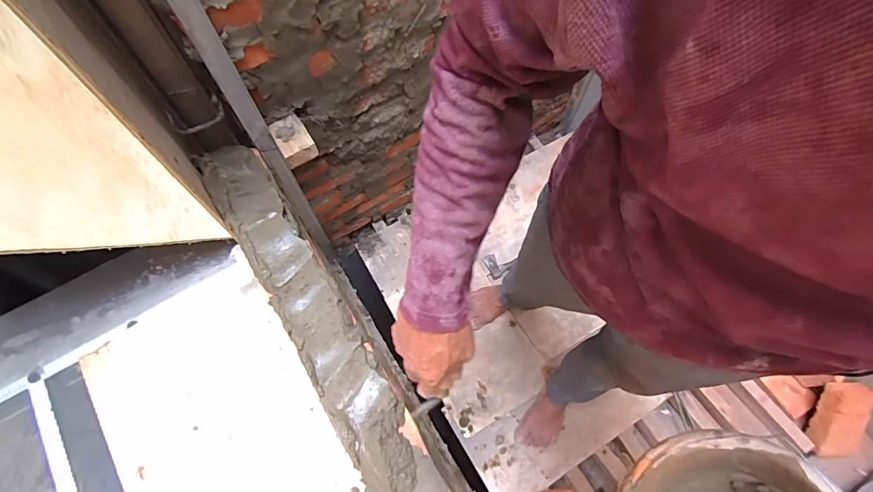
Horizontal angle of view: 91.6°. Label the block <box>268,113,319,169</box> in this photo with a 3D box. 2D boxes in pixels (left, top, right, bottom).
[{"bbox_3d":[-0.263,-0.195,0.782,0.063,0.042,0.084,-32,70,-14],"label":"block"}]

